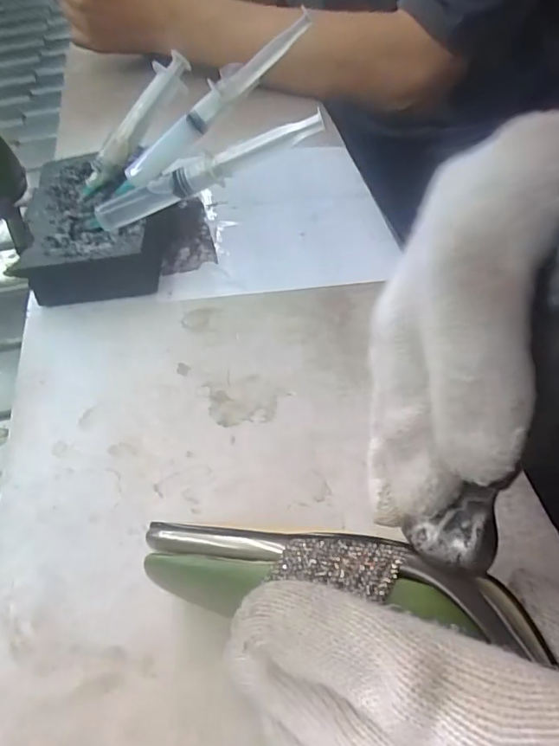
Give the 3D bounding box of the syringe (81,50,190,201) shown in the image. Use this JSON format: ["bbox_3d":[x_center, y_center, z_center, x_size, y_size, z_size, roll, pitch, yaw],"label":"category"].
[{"bbox_3d":[-0.099,-0.165,0.355,0.013,0.018,0.110,38,93,29],"label":"syringe"}]

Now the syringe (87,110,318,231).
[{"bbox_3d":[-0.052,-0.118,0.314,0.144,0.017,0.013,-17,49,17],"label":"syringe"}]

